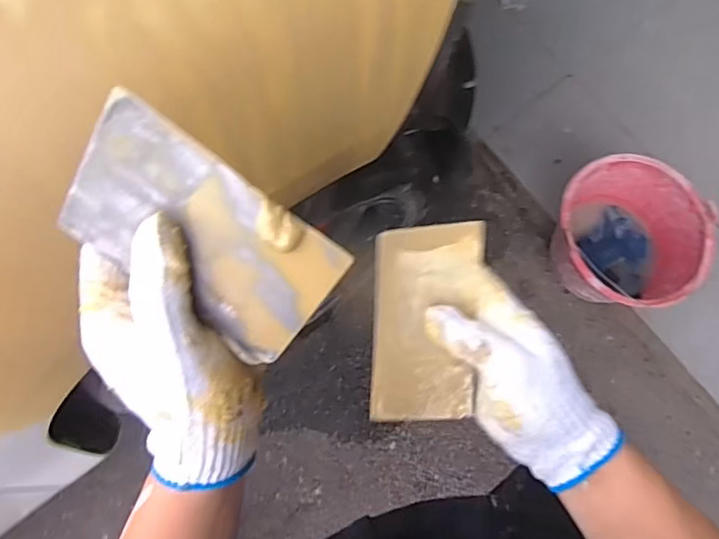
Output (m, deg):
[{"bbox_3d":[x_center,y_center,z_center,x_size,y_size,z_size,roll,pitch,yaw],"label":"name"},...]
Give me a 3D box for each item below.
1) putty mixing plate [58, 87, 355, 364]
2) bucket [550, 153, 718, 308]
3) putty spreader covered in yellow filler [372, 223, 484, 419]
[{"bbox_3d":[-0.079,-0.015,0.282,0.136,0.007,0.074,36,101,-13],"label":"putty mixing plate"},{"bbox_3d":[0.585,-0.069,1.261,0.308,0.243,0.304,0,74,-1],"label":"bucket"},{"bbox_3d":[0.047,0.037,0.387,0.073,0.004,0.135,2,93,-9],"label":"putty spreader covered in yellow filler"}]

